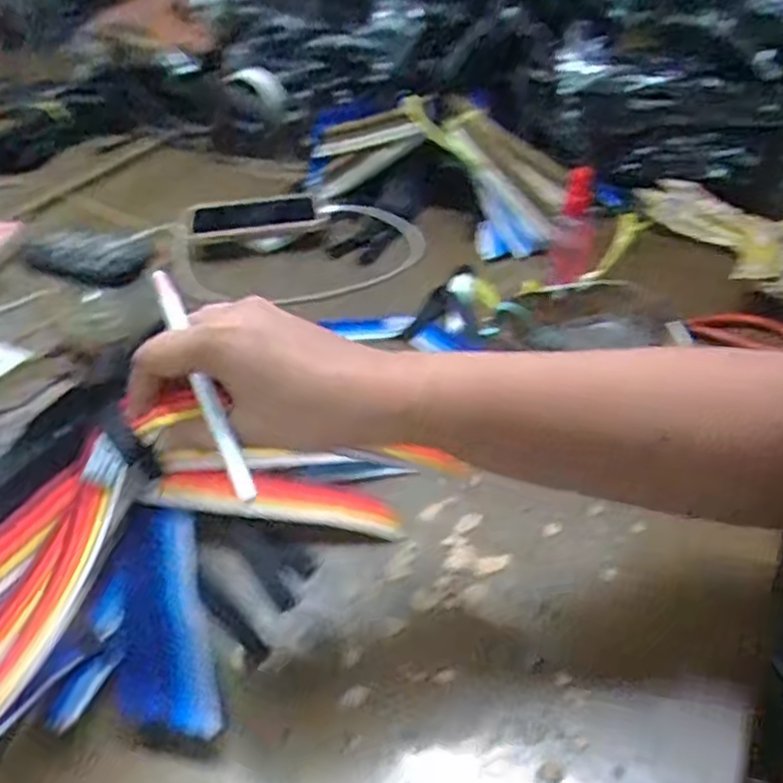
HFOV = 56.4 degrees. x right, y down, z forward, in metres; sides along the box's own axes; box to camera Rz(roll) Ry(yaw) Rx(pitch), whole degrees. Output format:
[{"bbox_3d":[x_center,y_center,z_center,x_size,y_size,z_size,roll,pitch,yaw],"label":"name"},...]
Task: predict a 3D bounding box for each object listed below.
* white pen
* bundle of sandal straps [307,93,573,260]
[{"bbox_3d":[-0.088,-0.004,0.336,0.009,0.007,0.121,-20,71,-18],"label":"white pen"},{"bbox_3d":[0.040,-0.253,0.795,0.321,0.114,0.077,24,47,32],"label":"bundle of sandal straps"}]

